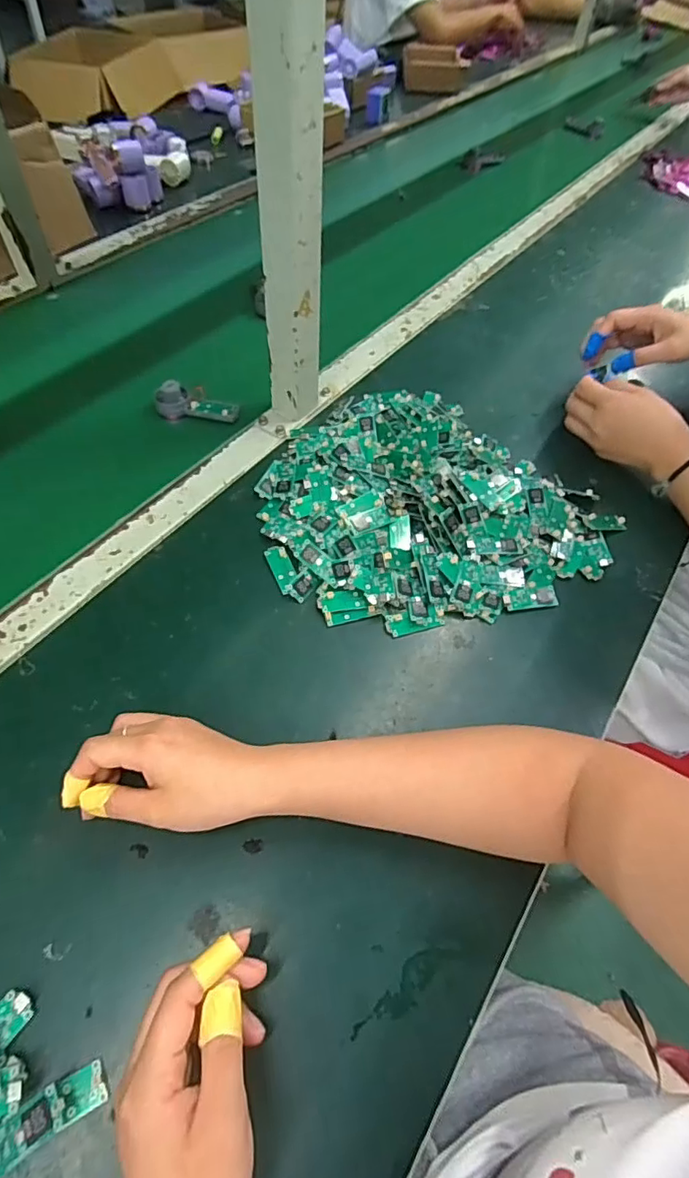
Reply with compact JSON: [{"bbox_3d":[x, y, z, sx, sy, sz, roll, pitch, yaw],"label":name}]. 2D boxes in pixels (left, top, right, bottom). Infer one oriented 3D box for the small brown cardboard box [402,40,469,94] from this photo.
[{"bbox_3d":[0.225,-1.313,1.353,0.154,0.074,0.086,-5,59,-8],"label":"small brown cardboard box"}]

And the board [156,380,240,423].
[{"bbox_3d":[-0.165,-0.209,0.602,0.088,0.030,0.030,10,56,2],"label":"board"}]

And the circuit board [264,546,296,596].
[{"bbox_3d":[-0.056,-0.019,0.481,0.019,0.007,0.051,-19,59,-17],"label":"circuit board"}]

